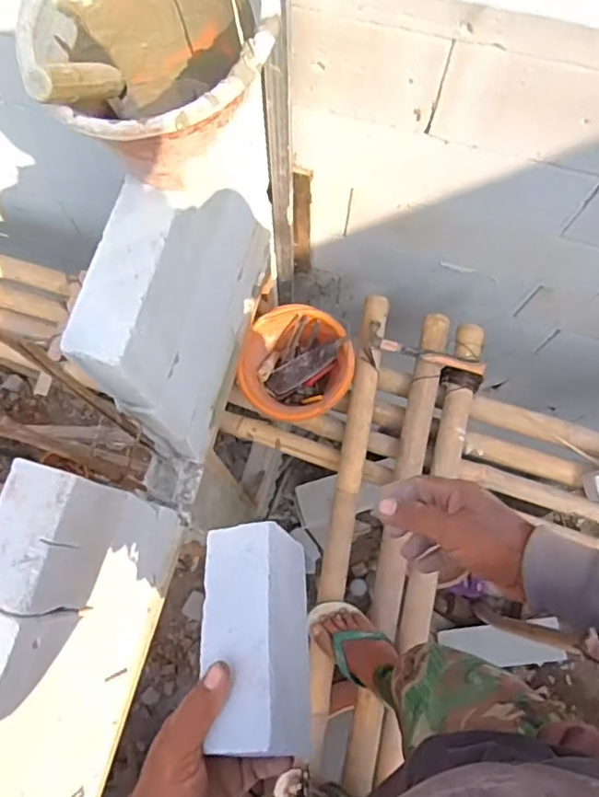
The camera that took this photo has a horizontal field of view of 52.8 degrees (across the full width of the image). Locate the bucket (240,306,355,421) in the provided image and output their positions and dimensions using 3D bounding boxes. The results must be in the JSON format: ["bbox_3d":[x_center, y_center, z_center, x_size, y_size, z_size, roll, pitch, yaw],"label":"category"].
[{"bbox_3d":[-0.005,-0.067,1.387,0.236,0.164,0.239,0,75,-1],"label":"bucket"}]

